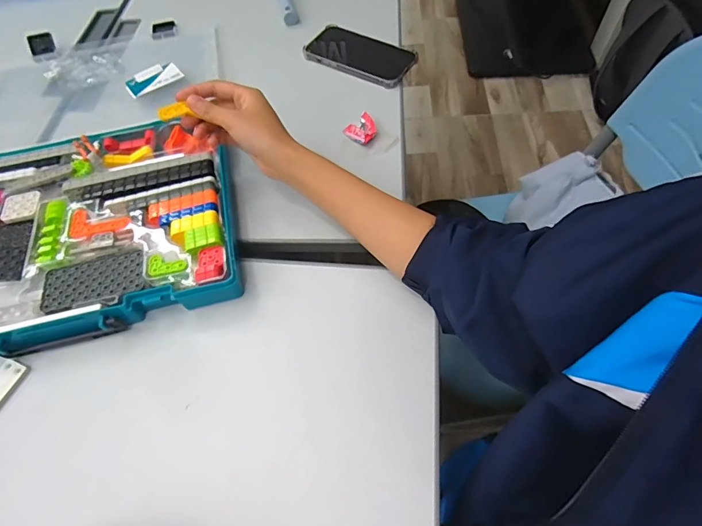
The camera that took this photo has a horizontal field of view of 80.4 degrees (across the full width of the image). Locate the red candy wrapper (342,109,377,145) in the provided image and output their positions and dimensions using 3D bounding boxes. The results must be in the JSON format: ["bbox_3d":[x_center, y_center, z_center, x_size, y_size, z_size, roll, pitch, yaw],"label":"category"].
[{"bbox_3d":[0.014,-0.175,0.544,0.038,0.014,0.041,-31,62,-13],"label":"red candy wrapper"}]

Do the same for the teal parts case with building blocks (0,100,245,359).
[{"bbox_3d":[-0.312,-0.039,0.466,0.353,0.041,0.264,-15,61,-4],"label":"teal parts case with building blocks"}]

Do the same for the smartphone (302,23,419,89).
[{"bbox_3d":[0.014,-0.313,0.624,0.161,0.013,0.081,28,66,19],"label":"smartphone"}]

